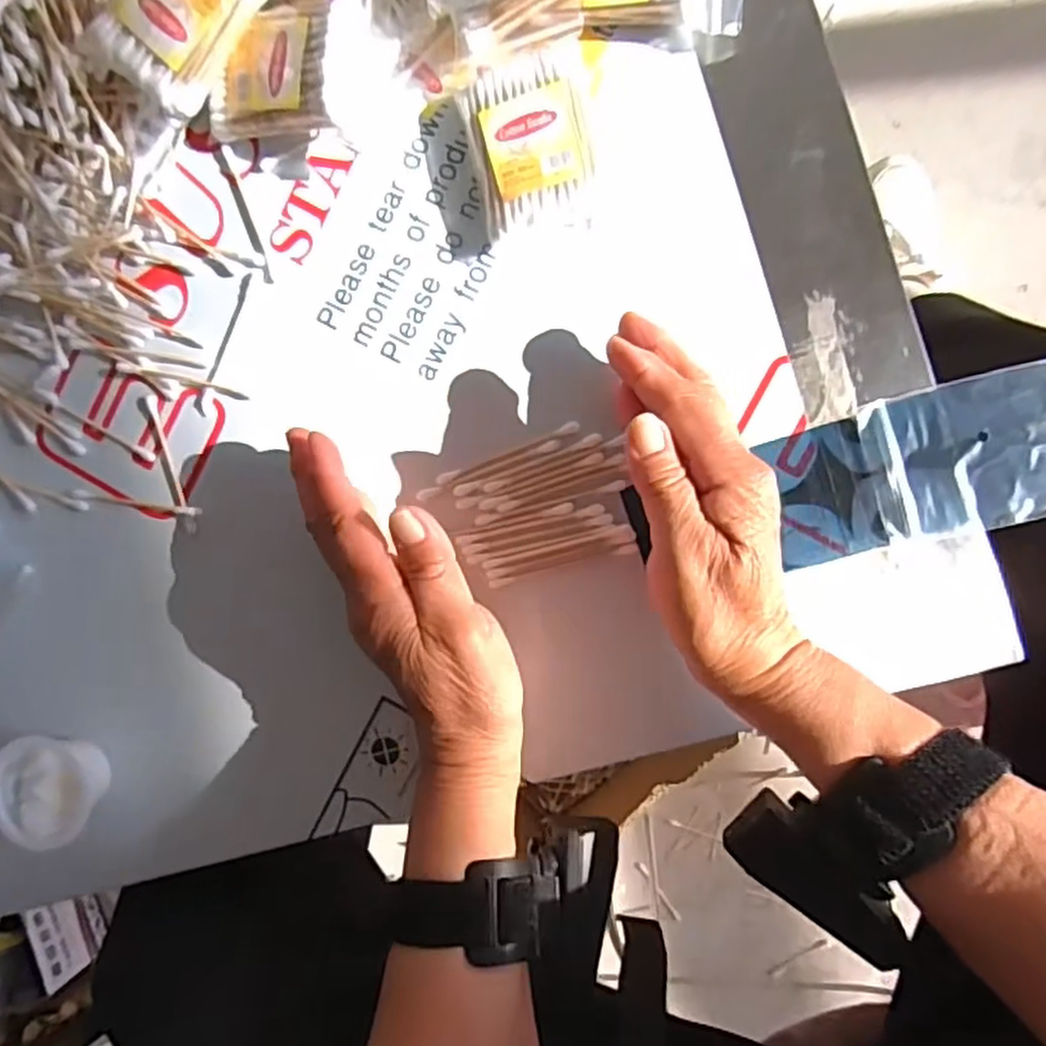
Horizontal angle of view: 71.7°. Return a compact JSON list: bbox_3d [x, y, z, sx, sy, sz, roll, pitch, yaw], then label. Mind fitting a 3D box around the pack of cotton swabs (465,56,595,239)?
[{"bbox_3d":[0.005,-0.173,0.335,0.051,0.018,0.072,-10,89,8],"label":"pack of cotton swabs"}]

